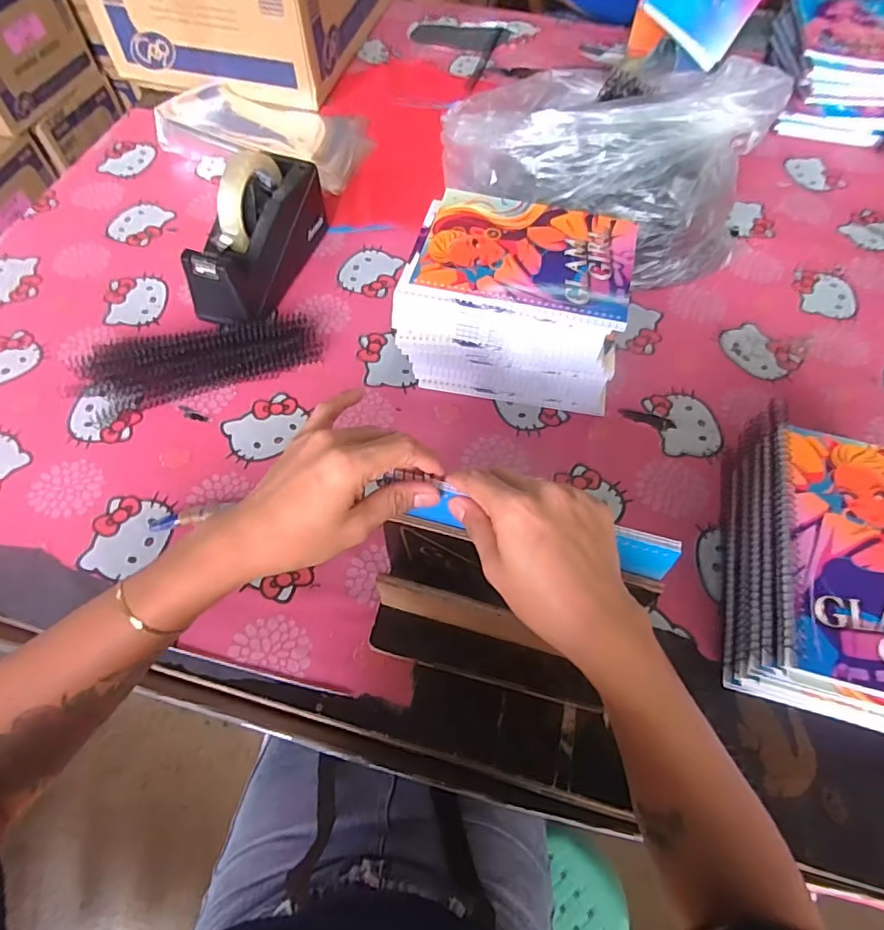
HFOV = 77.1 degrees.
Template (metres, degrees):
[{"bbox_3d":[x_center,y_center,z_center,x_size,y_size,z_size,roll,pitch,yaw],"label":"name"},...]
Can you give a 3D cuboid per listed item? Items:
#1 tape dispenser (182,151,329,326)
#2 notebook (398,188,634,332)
[{"bbox_3d":[-0.203,-0.258,0.619,0.066,0.123,0.204,18,60,8],"label":"tape dispenser"},{"bbox_3d":[0.078,-0.204,0.537,0.206,0.014,0.145,14,59,6],"label":"notebook"}]

